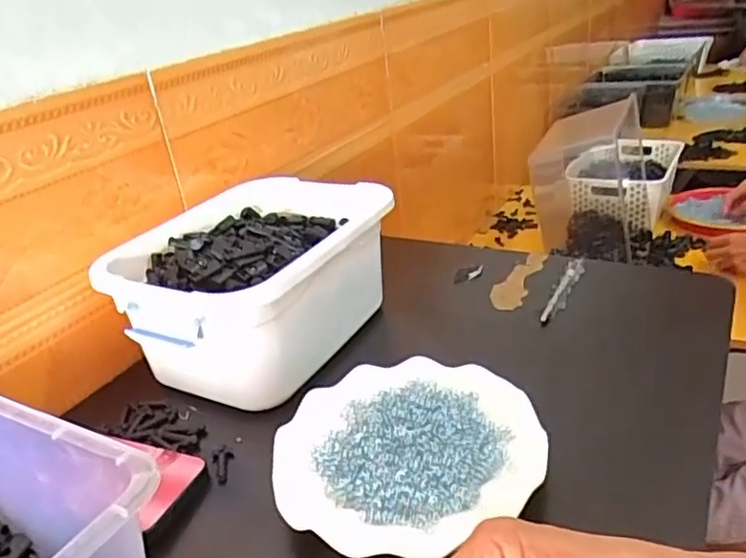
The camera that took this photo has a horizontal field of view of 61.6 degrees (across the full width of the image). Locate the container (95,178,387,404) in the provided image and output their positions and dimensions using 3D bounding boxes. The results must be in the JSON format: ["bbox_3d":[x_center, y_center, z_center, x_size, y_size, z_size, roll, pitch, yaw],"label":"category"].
[{"bbox_3d":[-0.104,0.003,0.584,0.183,0.114,0.237,9,31,28],"label":"container"}]

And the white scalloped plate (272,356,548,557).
[{"bbox_3d":[0.021,0.116,0.440,0.177,0.021,0.164,-5,27,3],"label":"white scalloped plate"}]

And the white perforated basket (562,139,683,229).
[{"bbox_3d":[0.537,-0.213,1.334,0.189,0.102,0.290,10,31,29],"label":"white perforated basket"}]

